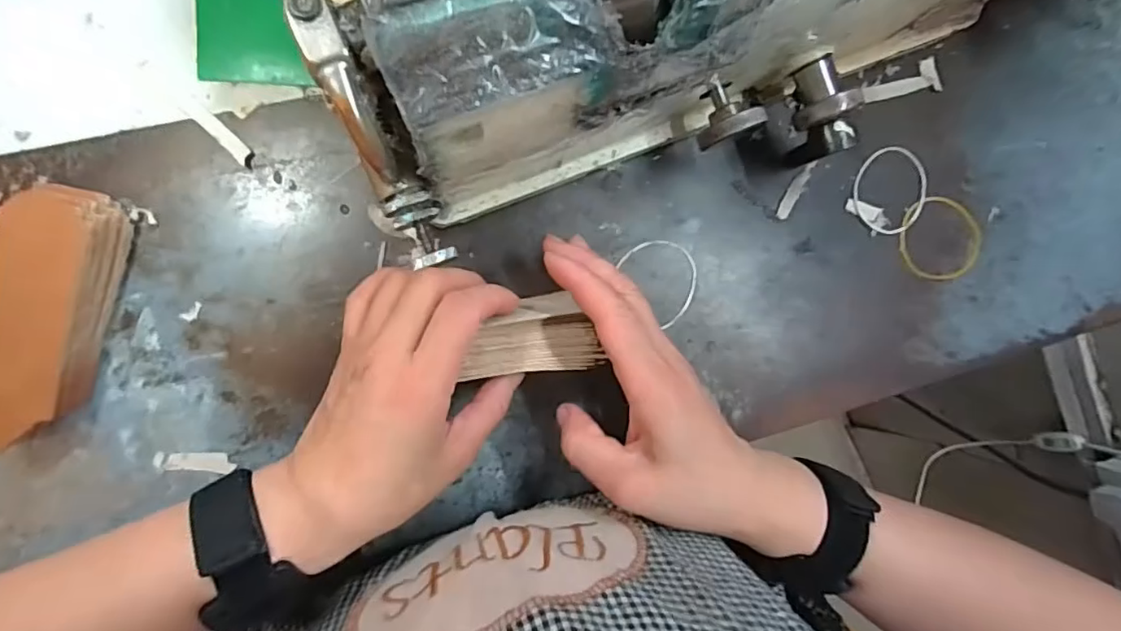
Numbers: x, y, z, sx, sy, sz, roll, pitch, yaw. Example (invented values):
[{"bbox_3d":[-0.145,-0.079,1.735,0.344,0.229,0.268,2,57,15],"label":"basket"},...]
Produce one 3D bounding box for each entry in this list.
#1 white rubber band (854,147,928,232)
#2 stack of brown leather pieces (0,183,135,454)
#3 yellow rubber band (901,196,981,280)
[{"bbox_3d":[0.206,-0.078,0.356,0.050,0.004,0.054,-11,94,-8],"label":"white rubber band"},{"bbox_3d":[-0.244,-0.002,0.272,0.039,0.035,0.116,13,90,-9],"label":"stack of brown leather pieces"},{"bbox_3d":[0.241,-0.049,0.362,0.054,0.004,0.054,0,95,-5],"label":"yellow rubber band"}]

